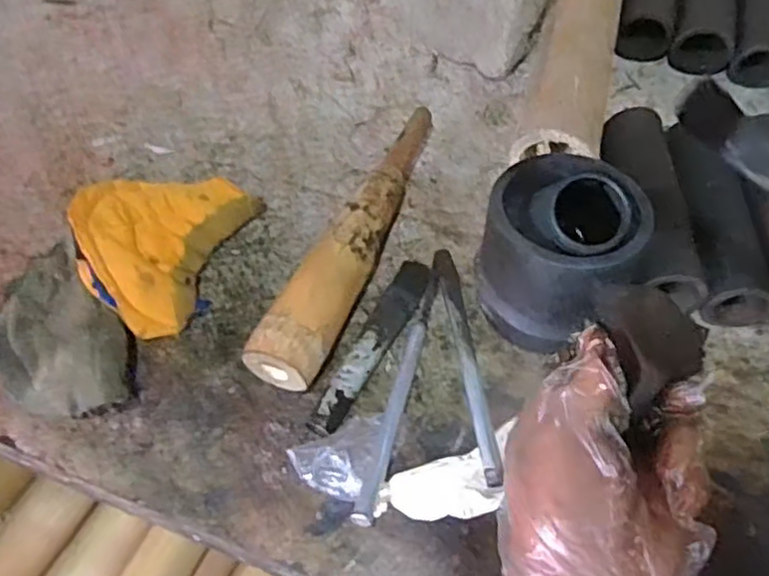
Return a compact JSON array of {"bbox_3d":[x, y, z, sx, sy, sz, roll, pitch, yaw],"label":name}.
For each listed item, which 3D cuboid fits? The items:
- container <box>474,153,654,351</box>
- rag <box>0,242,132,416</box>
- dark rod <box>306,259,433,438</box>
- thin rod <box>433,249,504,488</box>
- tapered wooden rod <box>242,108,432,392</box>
[{"bbox_3d":[0.115,-0.025,0.466,0.101,0.131,0.095,0,54,0],"label":"container"},{"bbox_3d":[-0.237,0.034,0.482,0.089,0.044,0.159,-33,61,-21],"label":"rag"},{"bbox_3d":[-0.006,0.040,0.494,0.030,0.013,0.154,21,57,15],"label":"dark rod"},{"bbox_3d":[0.059,0.048,0.486,0.016,0.012,0.189,-7,54,-4],"label":"thin rod"},{"bbox_3d":[-0.012,-0.044,0.530,0.047,0.053,0.279,21,57,15],"label":"tapered wooden rod"}]

